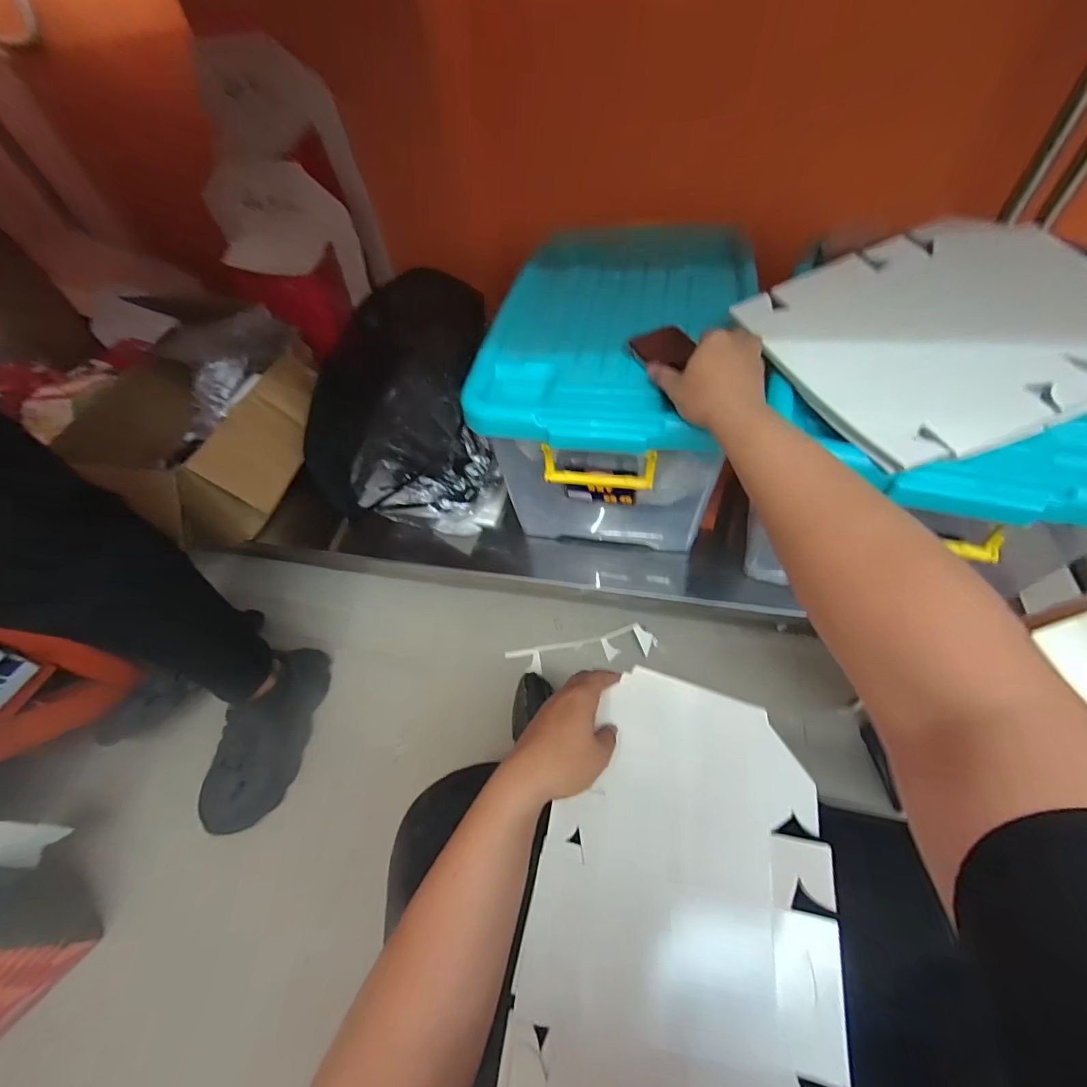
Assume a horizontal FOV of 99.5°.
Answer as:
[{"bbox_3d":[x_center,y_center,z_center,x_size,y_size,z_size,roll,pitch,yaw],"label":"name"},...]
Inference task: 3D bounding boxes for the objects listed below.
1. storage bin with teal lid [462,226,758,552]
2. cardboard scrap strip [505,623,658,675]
[{"bbox_3d":[0.126,-0.244,0.755,0.354,0.295,0.499,12,56,14],"label":"storage bin with teal lid"},{"bbox_3d":[0.065,0.184,0.785,0.251,0.030,0.049,-10,53,-2],"label":"cardboard scrap strip"}]

